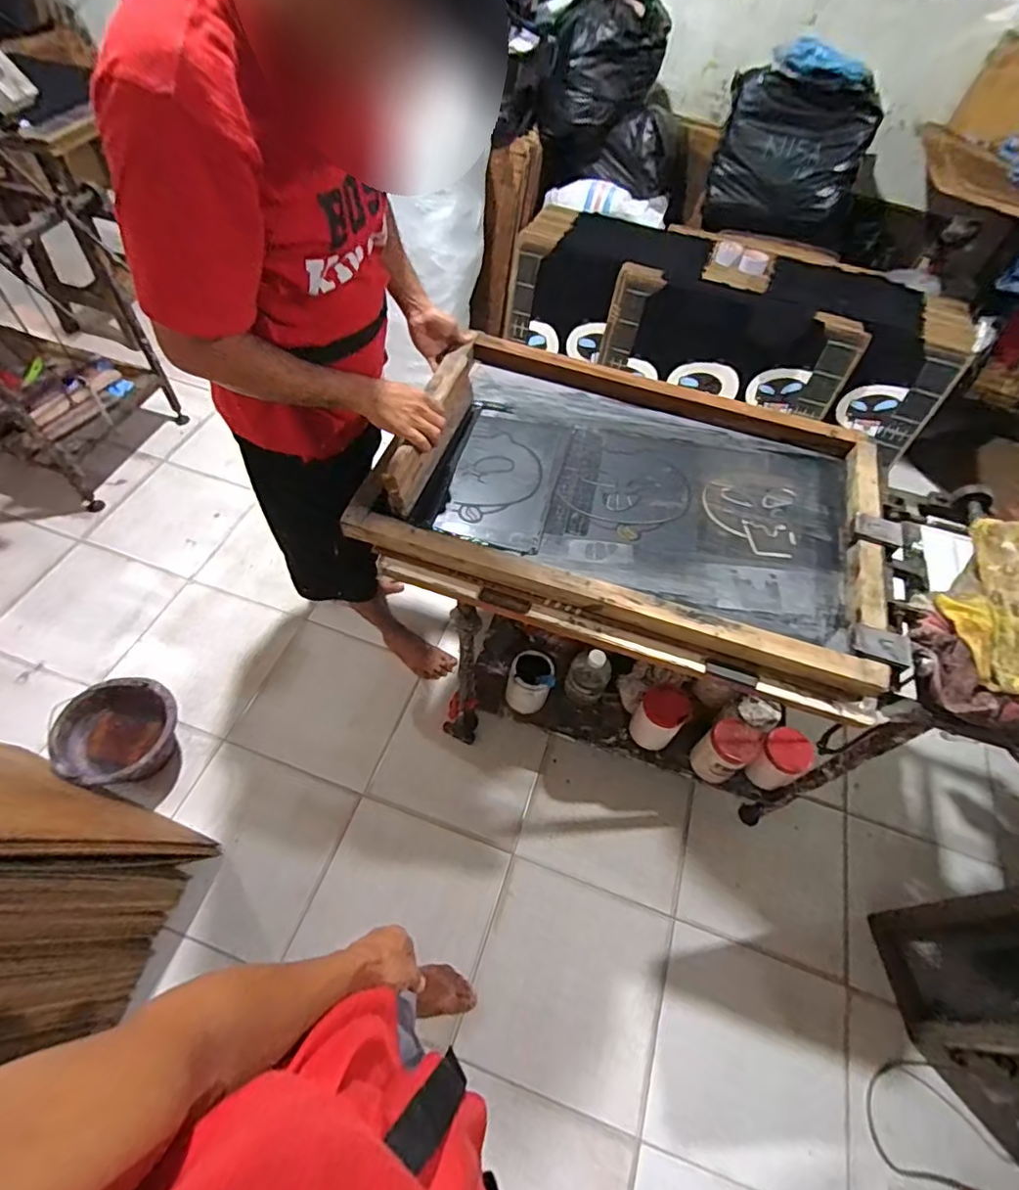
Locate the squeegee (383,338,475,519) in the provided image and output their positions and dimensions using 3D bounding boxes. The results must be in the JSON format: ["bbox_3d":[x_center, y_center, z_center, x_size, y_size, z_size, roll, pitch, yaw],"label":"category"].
[{"bbox_3d":[-0.131,-0.290,0.972,0.032,0.118,0.342,17,56,7],"label":"squeegee"}]

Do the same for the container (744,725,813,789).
[{"bbox_3d":[0.601,0.375,1.272,0.096,0.150,0.096,2,55,-3],"label":"container"}]

